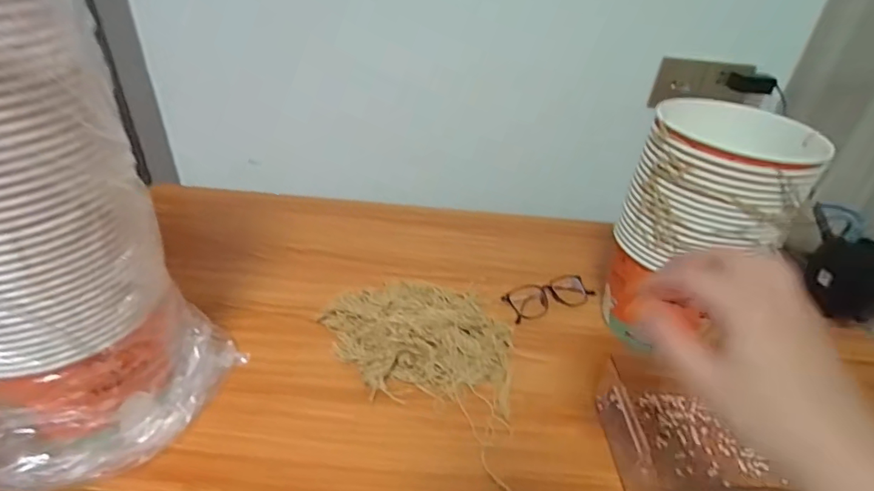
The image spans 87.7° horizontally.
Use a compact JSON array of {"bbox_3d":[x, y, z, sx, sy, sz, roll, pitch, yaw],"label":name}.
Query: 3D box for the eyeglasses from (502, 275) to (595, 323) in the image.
[{"bbox_3d":[0.161,0.074,0.668,0.134,0.021,0.057,-10,38,-19],"label":"eyeglasses"}]

